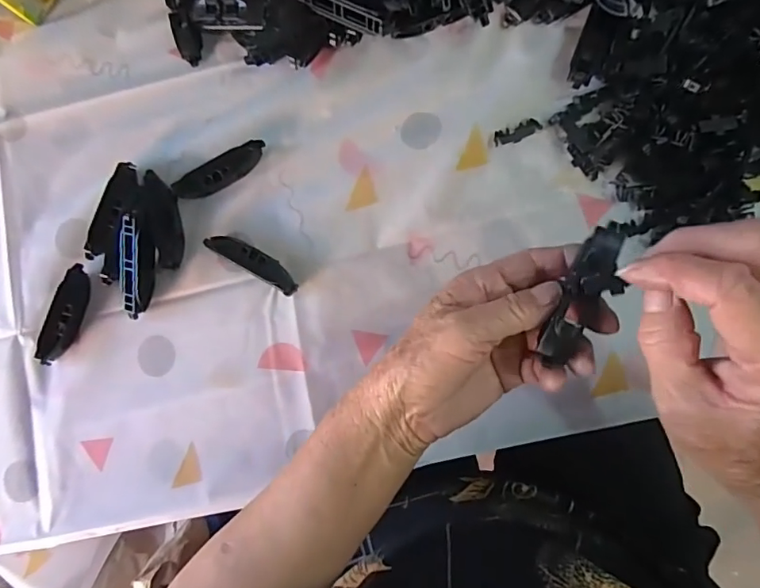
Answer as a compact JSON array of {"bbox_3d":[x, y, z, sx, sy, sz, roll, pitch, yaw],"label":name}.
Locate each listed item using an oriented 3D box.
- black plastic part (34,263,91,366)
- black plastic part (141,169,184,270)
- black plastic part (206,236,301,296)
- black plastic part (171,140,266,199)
[{"bbox_3d":[-0.256,0.018,0.404,0.023,0.014,0.080,23,89,9],"label":"black plastic part"},{"bbox_3d":[-0.173,-0.061,0.394,0.023,0.021,0.078,-14,84,7],"label":"black plastic part"},{"bbox_3d":[-0.097,-0.026,0.382,0.079,0.017,0.018,30,90,9],"label":"black plastic part"},{"bbox_3d":[-0.127,-0.097,0.394,0.078,0.018,0.018,-29,82,5],"label":"black plastic part"}]

